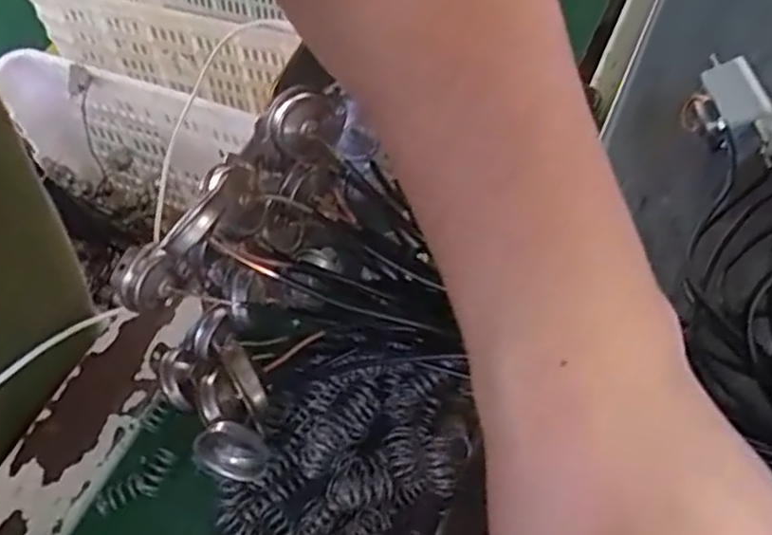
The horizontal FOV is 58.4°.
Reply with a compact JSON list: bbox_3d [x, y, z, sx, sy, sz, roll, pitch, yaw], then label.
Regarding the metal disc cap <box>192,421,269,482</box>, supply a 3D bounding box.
[{"bbox_3d":[-0.057,0.069,0.259,0.025,0.024,0.016,16,60,9],"label":"metal disc cap"}]

